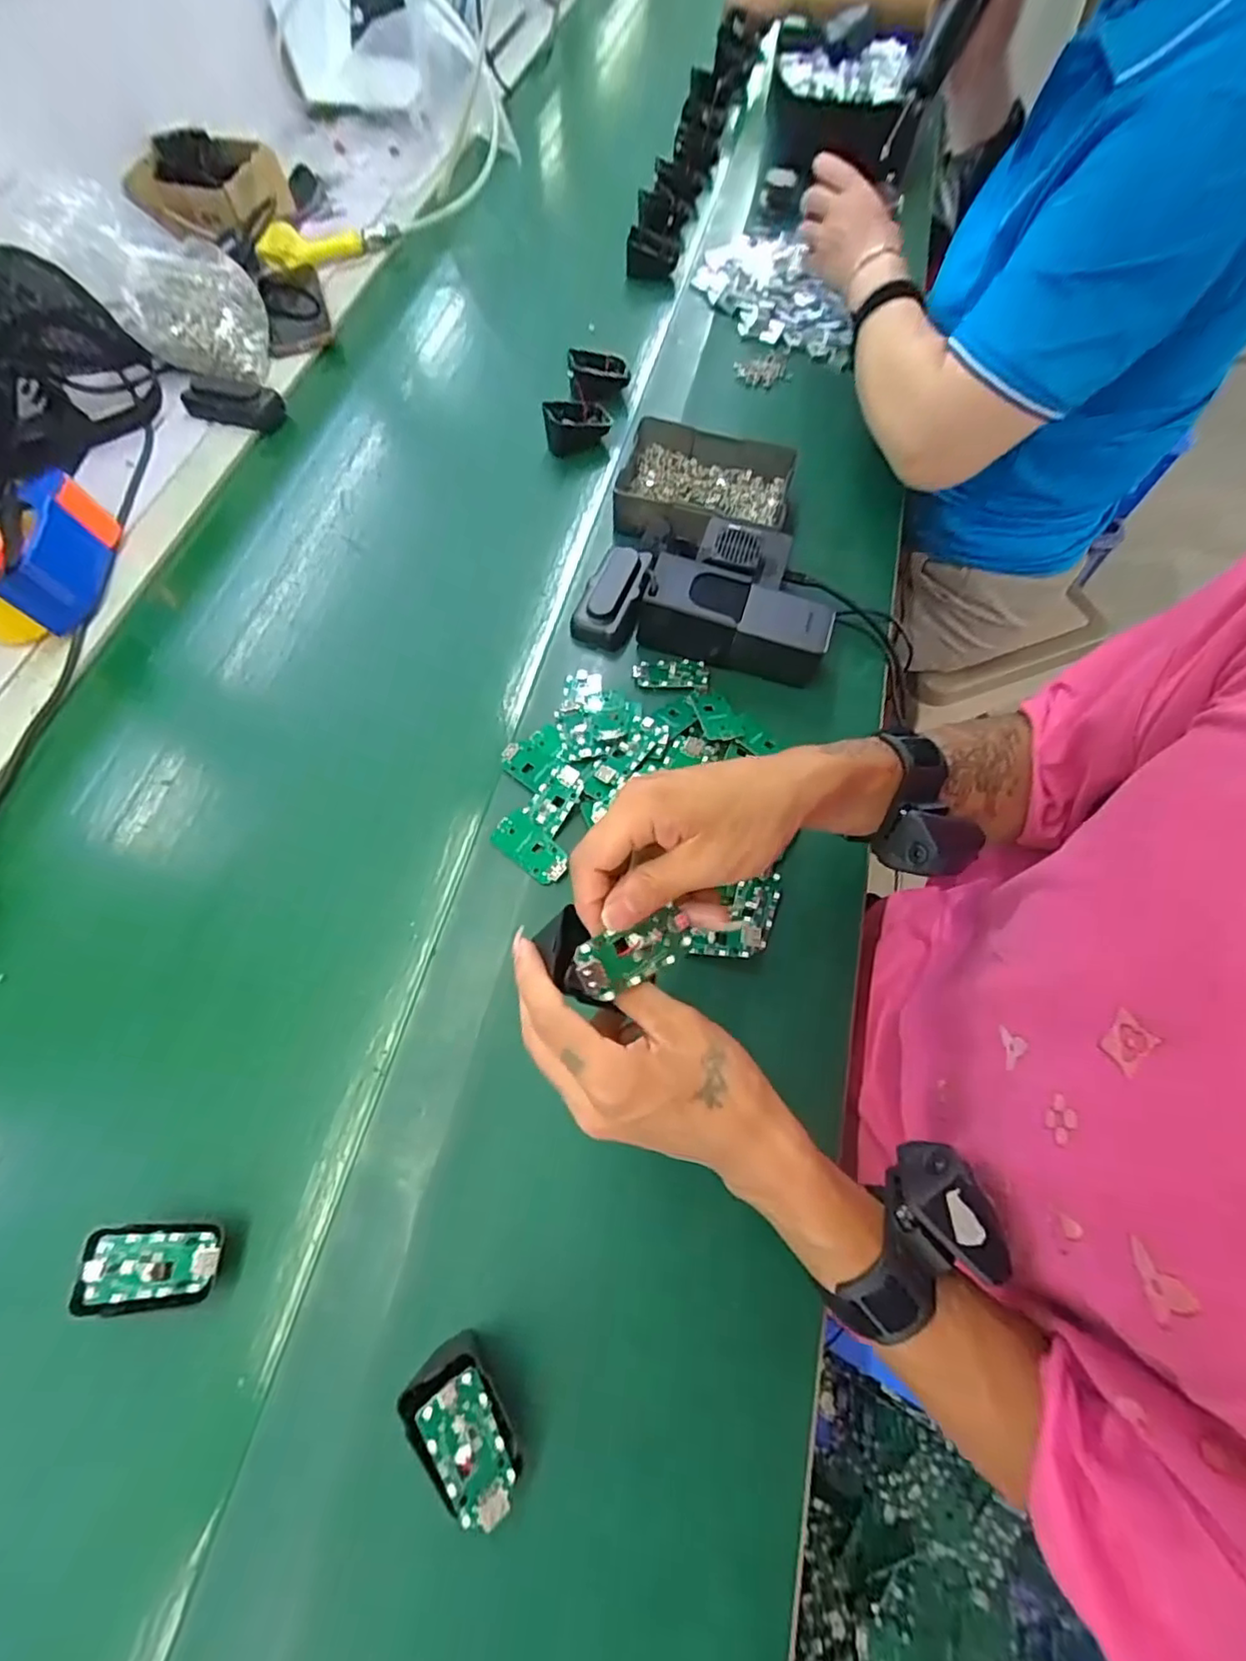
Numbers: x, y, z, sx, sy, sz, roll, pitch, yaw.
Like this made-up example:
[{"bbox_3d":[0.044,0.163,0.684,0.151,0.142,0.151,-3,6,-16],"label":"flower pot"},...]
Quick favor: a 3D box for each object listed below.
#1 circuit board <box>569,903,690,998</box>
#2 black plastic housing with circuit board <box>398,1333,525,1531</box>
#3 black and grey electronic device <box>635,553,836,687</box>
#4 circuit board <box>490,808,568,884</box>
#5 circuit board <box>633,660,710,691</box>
[{"bbox_3d":[0.007,0.059,0.307,0.063,0.005,0.029,-23,88,-28],"label":"circuit board"},{"bbox_3d":[-0.079,0.307,0.321,0.042,0.031,0.074,-30,68,-11],"label":"black plastic housing with circuit board"},{"bbox_3d":[0.095,-0.179,0.532,0.160,0.056,0.062,13,66,8],"label":"black and grey electronic device"},{"bbox_3d":[-0.069,0.012,0.474,0.064,0.004,0.034,35,82,16],"label":"circuit board"},{"bbox_3d":[0.042,-0.137,0.546,0.065,0.006,0.031,4,65,3],"label":"circuit board"}]

